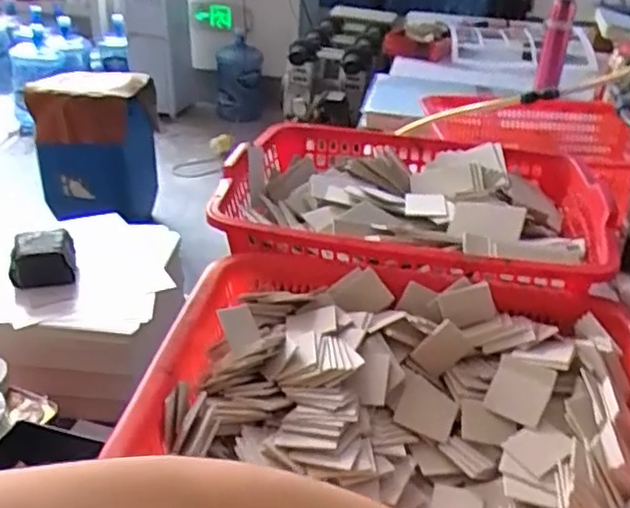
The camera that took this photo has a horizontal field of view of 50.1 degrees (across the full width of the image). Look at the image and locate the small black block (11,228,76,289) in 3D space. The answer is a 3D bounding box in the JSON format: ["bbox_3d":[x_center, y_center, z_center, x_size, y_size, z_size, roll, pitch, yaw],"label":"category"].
[{"bbox_3d":[-0.619,0.010,1.546,0.139,0.090,0.111,-2,30,-9],"label":"small black block"}]

